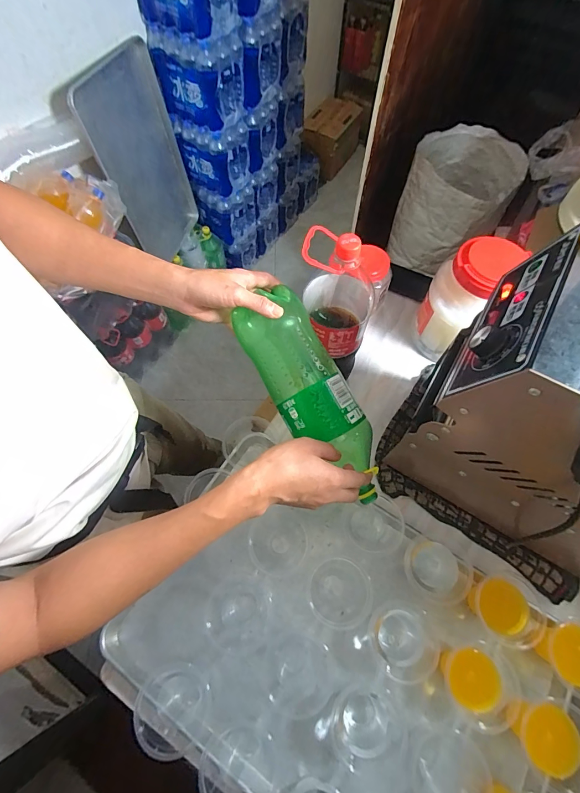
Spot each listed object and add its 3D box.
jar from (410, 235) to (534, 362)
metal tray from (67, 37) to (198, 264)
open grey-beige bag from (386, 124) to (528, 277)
[{"bbox_3d":[0.305,-0.177,0.670,0.099,0.233,0.124,39,72,13],"label":"jar"},{"bbox_3d":[-0.503,-0.800,1.261,0.046,0.613,0.368,23,68,16],"label":"metal tray"},{"bbox_3d":[0.568,-0.693,1.248,0.325,0.279,0.369,30,70,10],"label":"open grey-beige bag"}]

